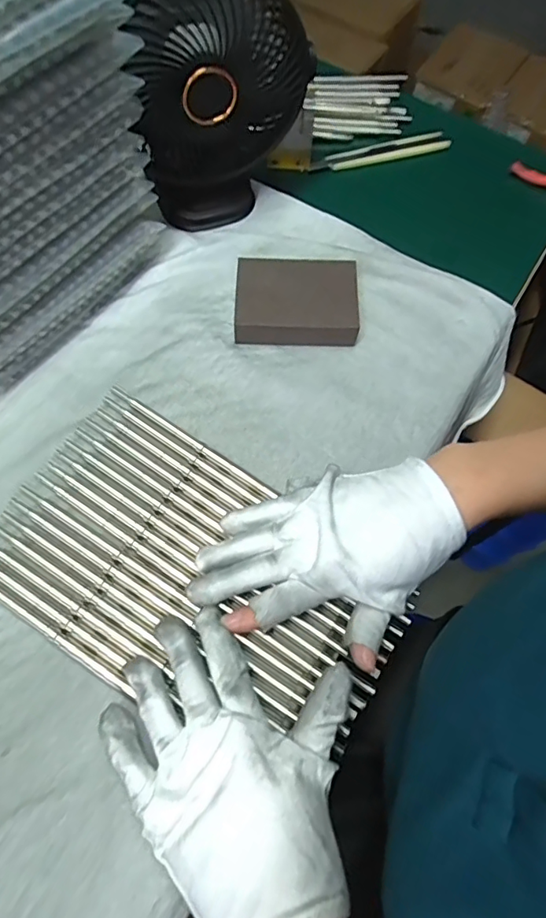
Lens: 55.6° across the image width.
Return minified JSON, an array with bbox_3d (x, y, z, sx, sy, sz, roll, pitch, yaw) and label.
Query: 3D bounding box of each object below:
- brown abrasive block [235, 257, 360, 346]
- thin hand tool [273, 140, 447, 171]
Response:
[{"bbox_3d":[0.019,-0.130,0.418,0.096,0.028,0.074,3,67,-3],"label":"brown abrasive block"},{"bbox_3d":[0.087,-0.297,0.505,0.175,0.012,0.020,-9,67,-7],"label":"thin hand tool"}]

